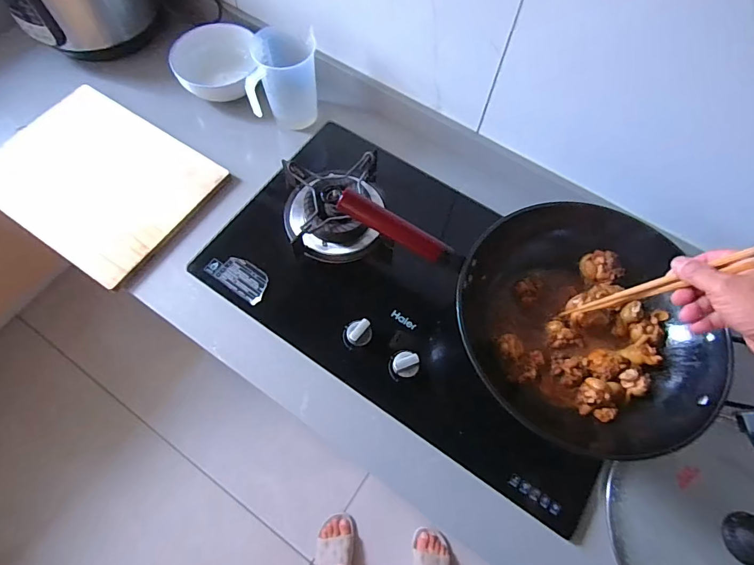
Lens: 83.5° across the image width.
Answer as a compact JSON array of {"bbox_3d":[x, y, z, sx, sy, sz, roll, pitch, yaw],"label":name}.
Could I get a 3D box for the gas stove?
[{"bbox_3d":[0.083,0.012,0.703,0.693,0.068,0.394,33,70,12],"label":"gas stove"}]

